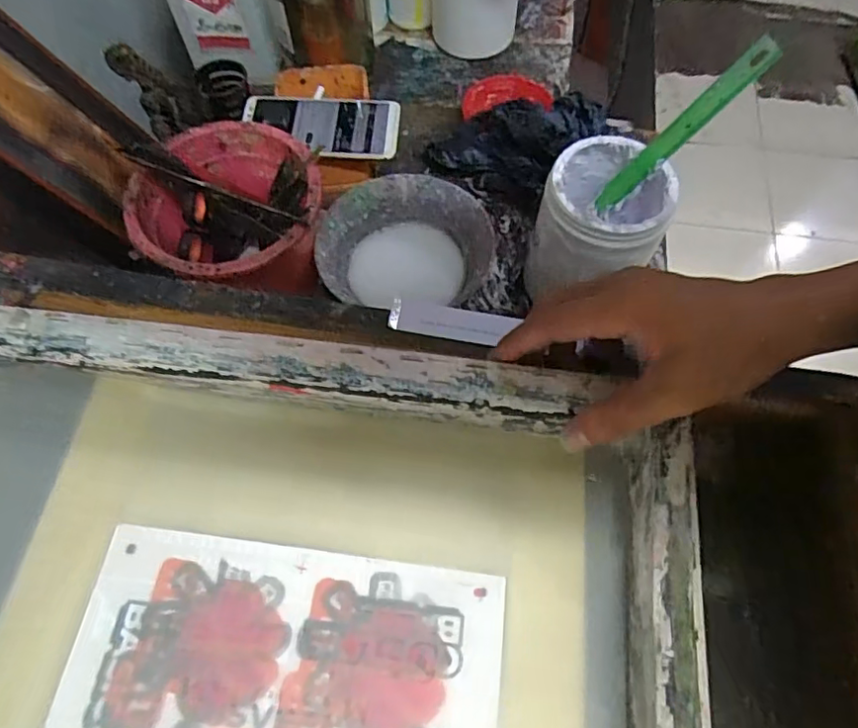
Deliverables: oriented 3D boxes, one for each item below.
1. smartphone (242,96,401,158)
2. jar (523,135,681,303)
[{"bbox_3d":[-0.110,-0.240,0.589,0.163,0.015,0.071,3,68,7],"label":"smartphone"},{"bbox_3d":[0.141,-0.113,0.509,0.094,0.141,0.103,0,65,0],"label":"jar"}]

